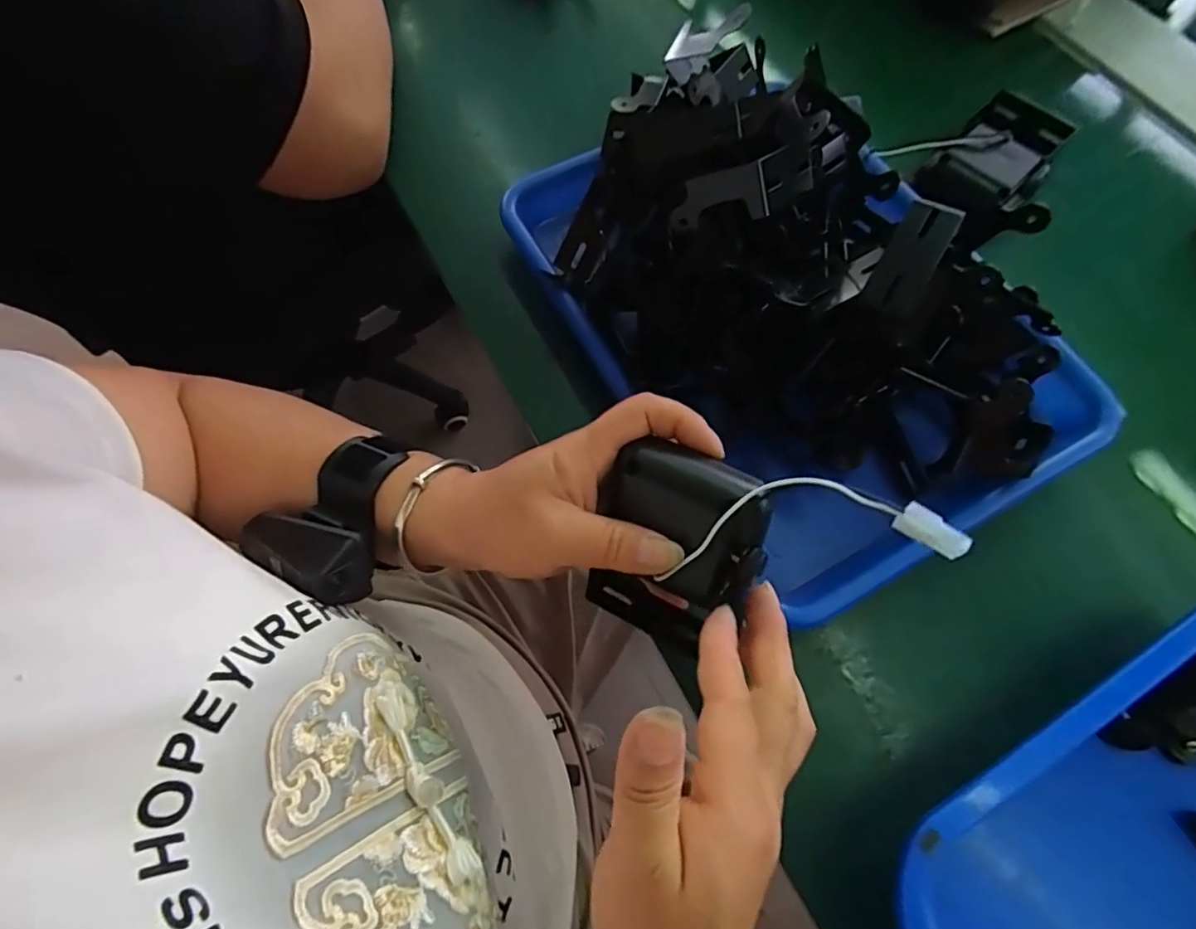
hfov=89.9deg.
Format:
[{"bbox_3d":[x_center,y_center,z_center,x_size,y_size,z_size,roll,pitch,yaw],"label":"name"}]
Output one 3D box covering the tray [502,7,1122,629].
[{"bbox_3d":[0.108,-0.107,0.330,0.215,0.117,0.325,-31,71,-11],"label":"tray"}]

